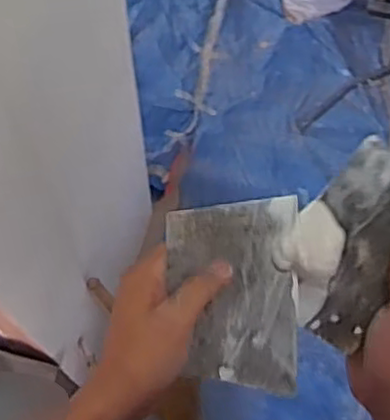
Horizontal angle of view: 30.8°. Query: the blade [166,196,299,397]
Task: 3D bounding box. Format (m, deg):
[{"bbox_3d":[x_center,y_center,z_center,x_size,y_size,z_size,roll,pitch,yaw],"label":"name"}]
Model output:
[{"bbox_3d":[0.028,0.061,0.516,0.093,0.010,0.137,2,82,-9],"label":"blade"}]

